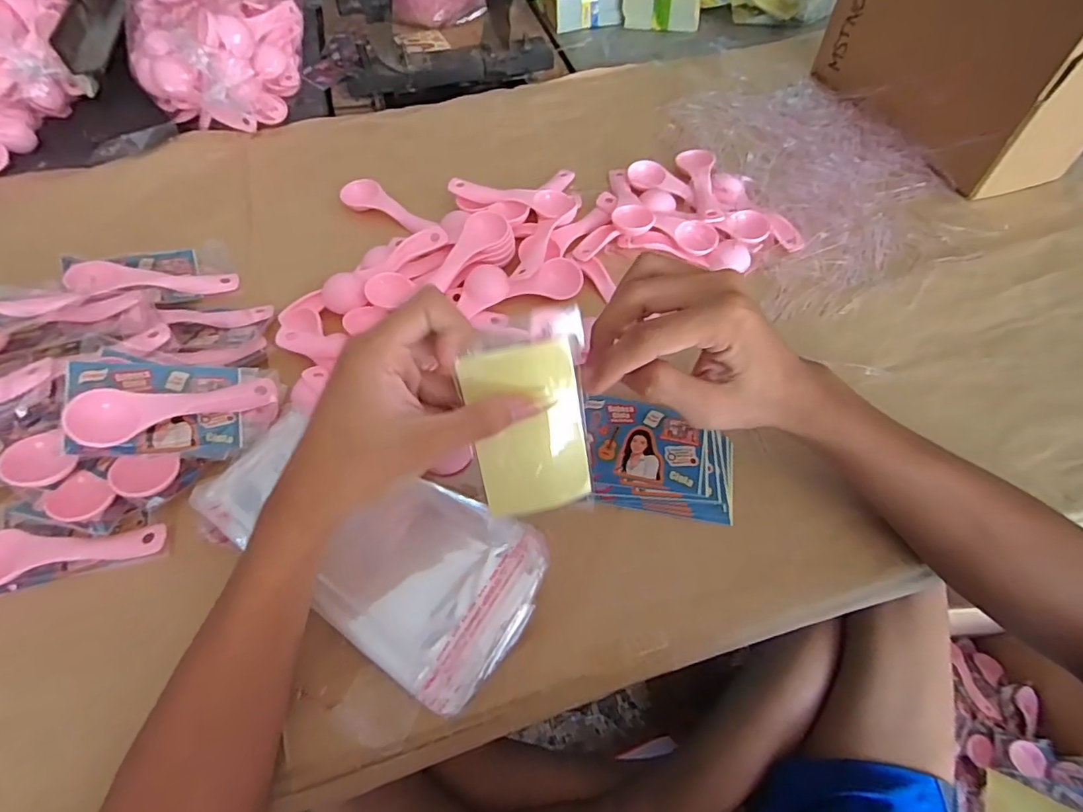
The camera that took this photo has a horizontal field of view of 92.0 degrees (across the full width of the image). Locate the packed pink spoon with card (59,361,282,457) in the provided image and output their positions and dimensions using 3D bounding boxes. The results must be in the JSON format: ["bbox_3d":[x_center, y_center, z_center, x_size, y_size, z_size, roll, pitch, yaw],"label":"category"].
[{"bbox_3d":[-0.237,0.001,0.343,0.114,0.015,0.062,2,69,-36],"label":"packed pink spoon with card"}]

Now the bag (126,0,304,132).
[{"bbox_3d":[-0.361,-0.431,0.603,0.162,0.093,0.291,-16,59,-9],"label":"bag"}]

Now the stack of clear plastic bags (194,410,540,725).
[{"bbox_3d":[-0.105,0.079,0.319,0.212,0.027,0.101,26,58,19],"label":"stack of clear plastic bags"}]

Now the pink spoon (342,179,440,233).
[{"bbox_3d":[-0.134,-0.178,0.473,0.107,0.020,0.031,28,62,17],"label":"pink spoon"}]

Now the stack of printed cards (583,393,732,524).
[{"bbox_3d":[0.078,0.034,0.354,0.099,0.012,0.078,8,58,6],"label":"stack of printed cards"}]

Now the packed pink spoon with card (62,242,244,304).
[{"bbox_3d":[-0.318,-0.110,0.430,0.114,0.020,0.071,-6,44,-28],"label":"packed pink spoon with card"}]

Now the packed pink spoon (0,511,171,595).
[{"bbox_3d":[-0.296,0.089,0.330,0.111,0.023,0.035,-12,58,-6],"label":"packed pink spoon"}]

